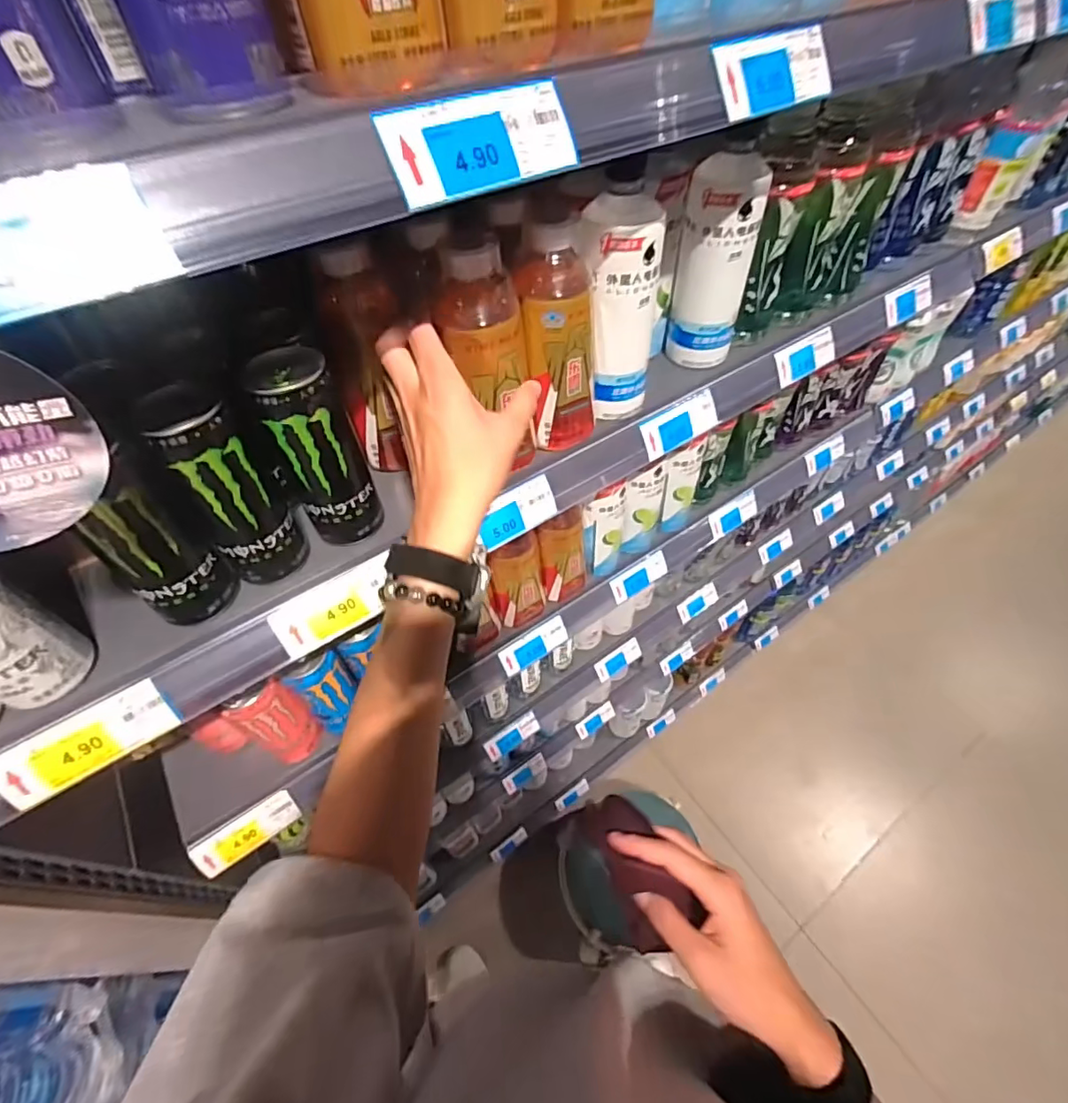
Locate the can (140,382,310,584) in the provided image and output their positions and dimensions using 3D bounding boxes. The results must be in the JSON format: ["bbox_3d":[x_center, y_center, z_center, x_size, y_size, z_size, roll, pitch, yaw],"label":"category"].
[{"bbox_3d":[-0.212,-0.044,0.369,0.055,0.145,0.055,0,53,0],"label":"can"}]

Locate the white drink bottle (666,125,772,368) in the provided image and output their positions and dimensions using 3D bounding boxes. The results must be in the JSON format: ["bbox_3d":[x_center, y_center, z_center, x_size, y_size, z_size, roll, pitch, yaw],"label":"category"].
[{"bbox_3d":[0.175,-0.279,0.513,0.073,0.189,0.060,14,55,11],"label":"white drink bottle"}]

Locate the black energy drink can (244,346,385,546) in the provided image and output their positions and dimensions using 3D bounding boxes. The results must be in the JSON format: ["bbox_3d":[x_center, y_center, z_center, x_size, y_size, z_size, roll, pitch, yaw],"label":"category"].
[{"bbox_3d":[-0.154,-0.070,0.390,0.053,0.141,0.050,-23,56,-16],"label":"black energy drink can"}]

